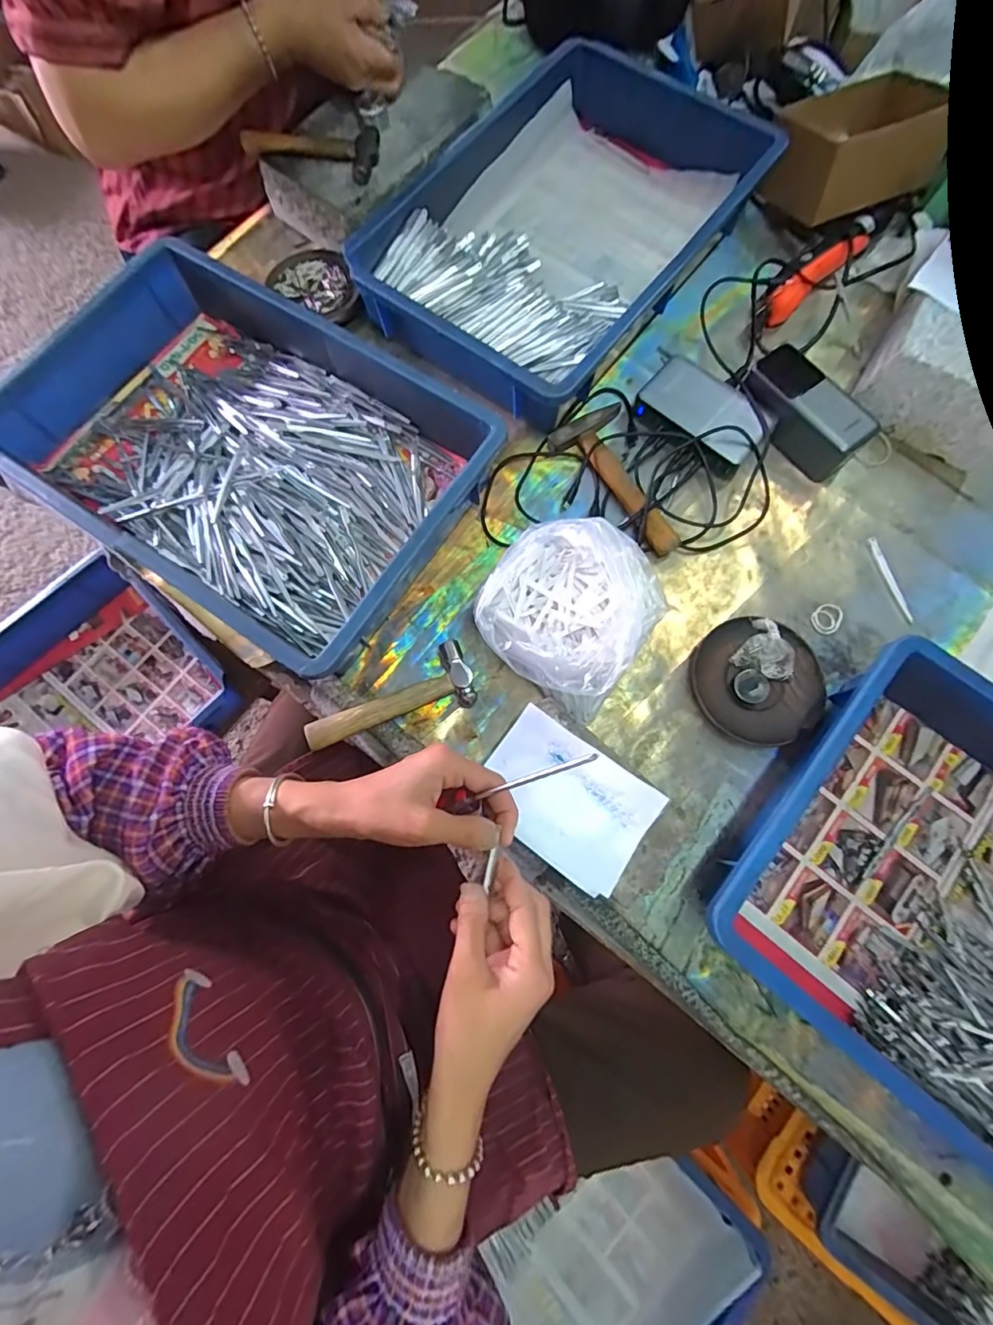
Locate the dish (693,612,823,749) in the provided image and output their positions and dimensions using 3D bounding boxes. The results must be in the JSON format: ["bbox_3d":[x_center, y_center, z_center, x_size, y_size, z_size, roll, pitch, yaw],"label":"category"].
[{"bbox_3d":[0.242,0.018,0.465,0.113,0.016,0.113,0,76,0],"label":"dish"}]

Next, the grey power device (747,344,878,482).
[{"bbox_3d":[0.314,-0.256,0.515,0.066,0.058,0.133,-40,79,-9],"label":"grey power device"}]

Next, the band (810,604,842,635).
[{"bbox_3d":[0.320,-0.042,0.486,0.032,0.004,0.026,-27,78,-6],"label":"band"}]

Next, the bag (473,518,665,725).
[{"bbox_3d":[0.061,-0.043,0.437,0.136,0.095,0.133,34,78,8],"label":"bag"}]

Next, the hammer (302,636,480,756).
[{"bbox_3d":[-0.096,0.036,0.457,0.153,0.021,0.061,-24,77,-6],"label":"hammer"}]

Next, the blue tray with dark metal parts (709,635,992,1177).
[{"bbox_3d":[0.404,0.220,0.377,0.428,0.074,0.290,39,79,9],"label":"blue tray with dark metal parts"}]

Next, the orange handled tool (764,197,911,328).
[{"bbox_3d":[0.383,-0.466,0.570,0.232,0.030,0.039,-42,80,-9],"label":"orange handled tool"}]

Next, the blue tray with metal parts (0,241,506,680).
[{"bbox_3d":[-0.239,-0.201,0.484,0.418,0.071,0.288,33,78,8],"label":"blue tray with metal parts"}]

